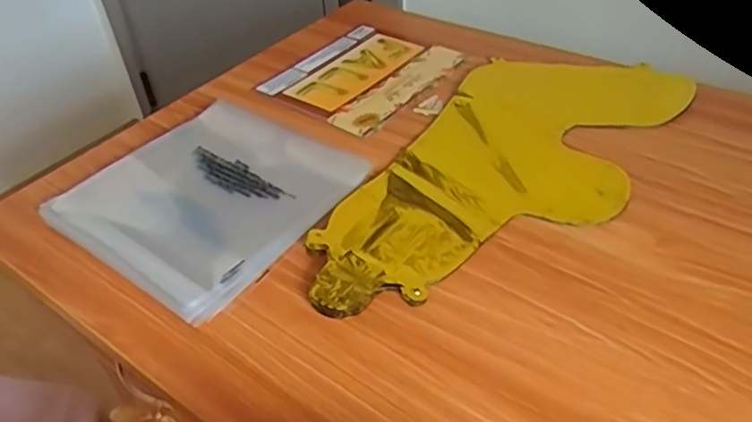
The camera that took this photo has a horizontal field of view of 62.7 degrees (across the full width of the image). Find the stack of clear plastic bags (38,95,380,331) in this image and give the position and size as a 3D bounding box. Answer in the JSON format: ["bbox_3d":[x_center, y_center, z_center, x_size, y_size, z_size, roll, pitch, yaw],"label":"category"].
[{"bbox_3d":[-0.147,-0.016,0.539,0.211,0.011,0.197,25,50,30],"label":"stack of clear plastic bags"}]

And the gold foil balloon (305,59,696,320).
[{"bbox_3d":[0.113,-0.038,0.537,0.192,0.012,0.400,23,49,28],"label":"gold foil balloon"}]

